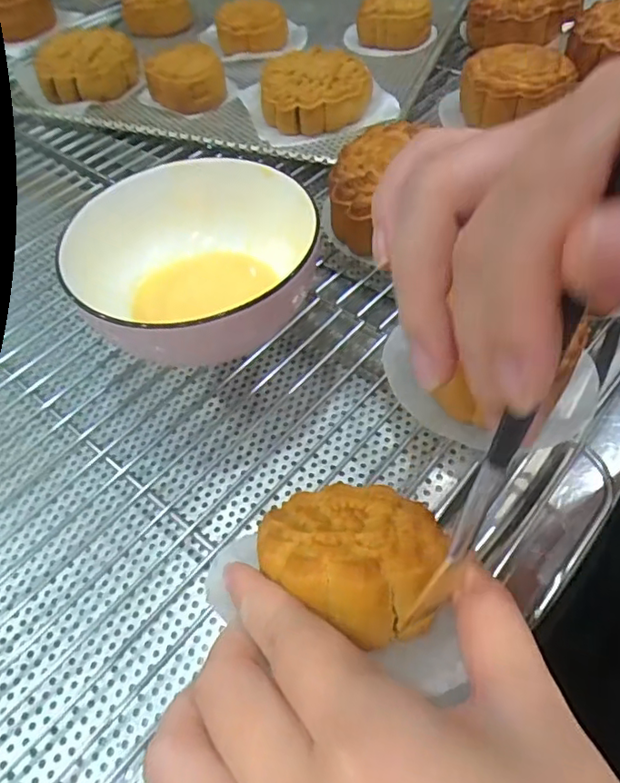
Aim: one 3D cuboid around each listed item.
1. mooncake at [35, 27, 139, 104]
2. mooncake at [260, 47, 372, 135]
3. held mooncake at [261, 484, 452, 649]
[{"bbox_3d":[-0.176,-0.261,0.474,0.068,0.029,0.066,-5,51,2],"label":"mooncake"},{"bbox_3d":[0.004,-0.219,0.431,0.077,0.034,0.077,-3,52,3],"label":"mooncake"},{"bbox_3d":[0.014,0.057,0.193,0.056,0.032,0.053,8,25,31],"label":"held mooncake"}]

